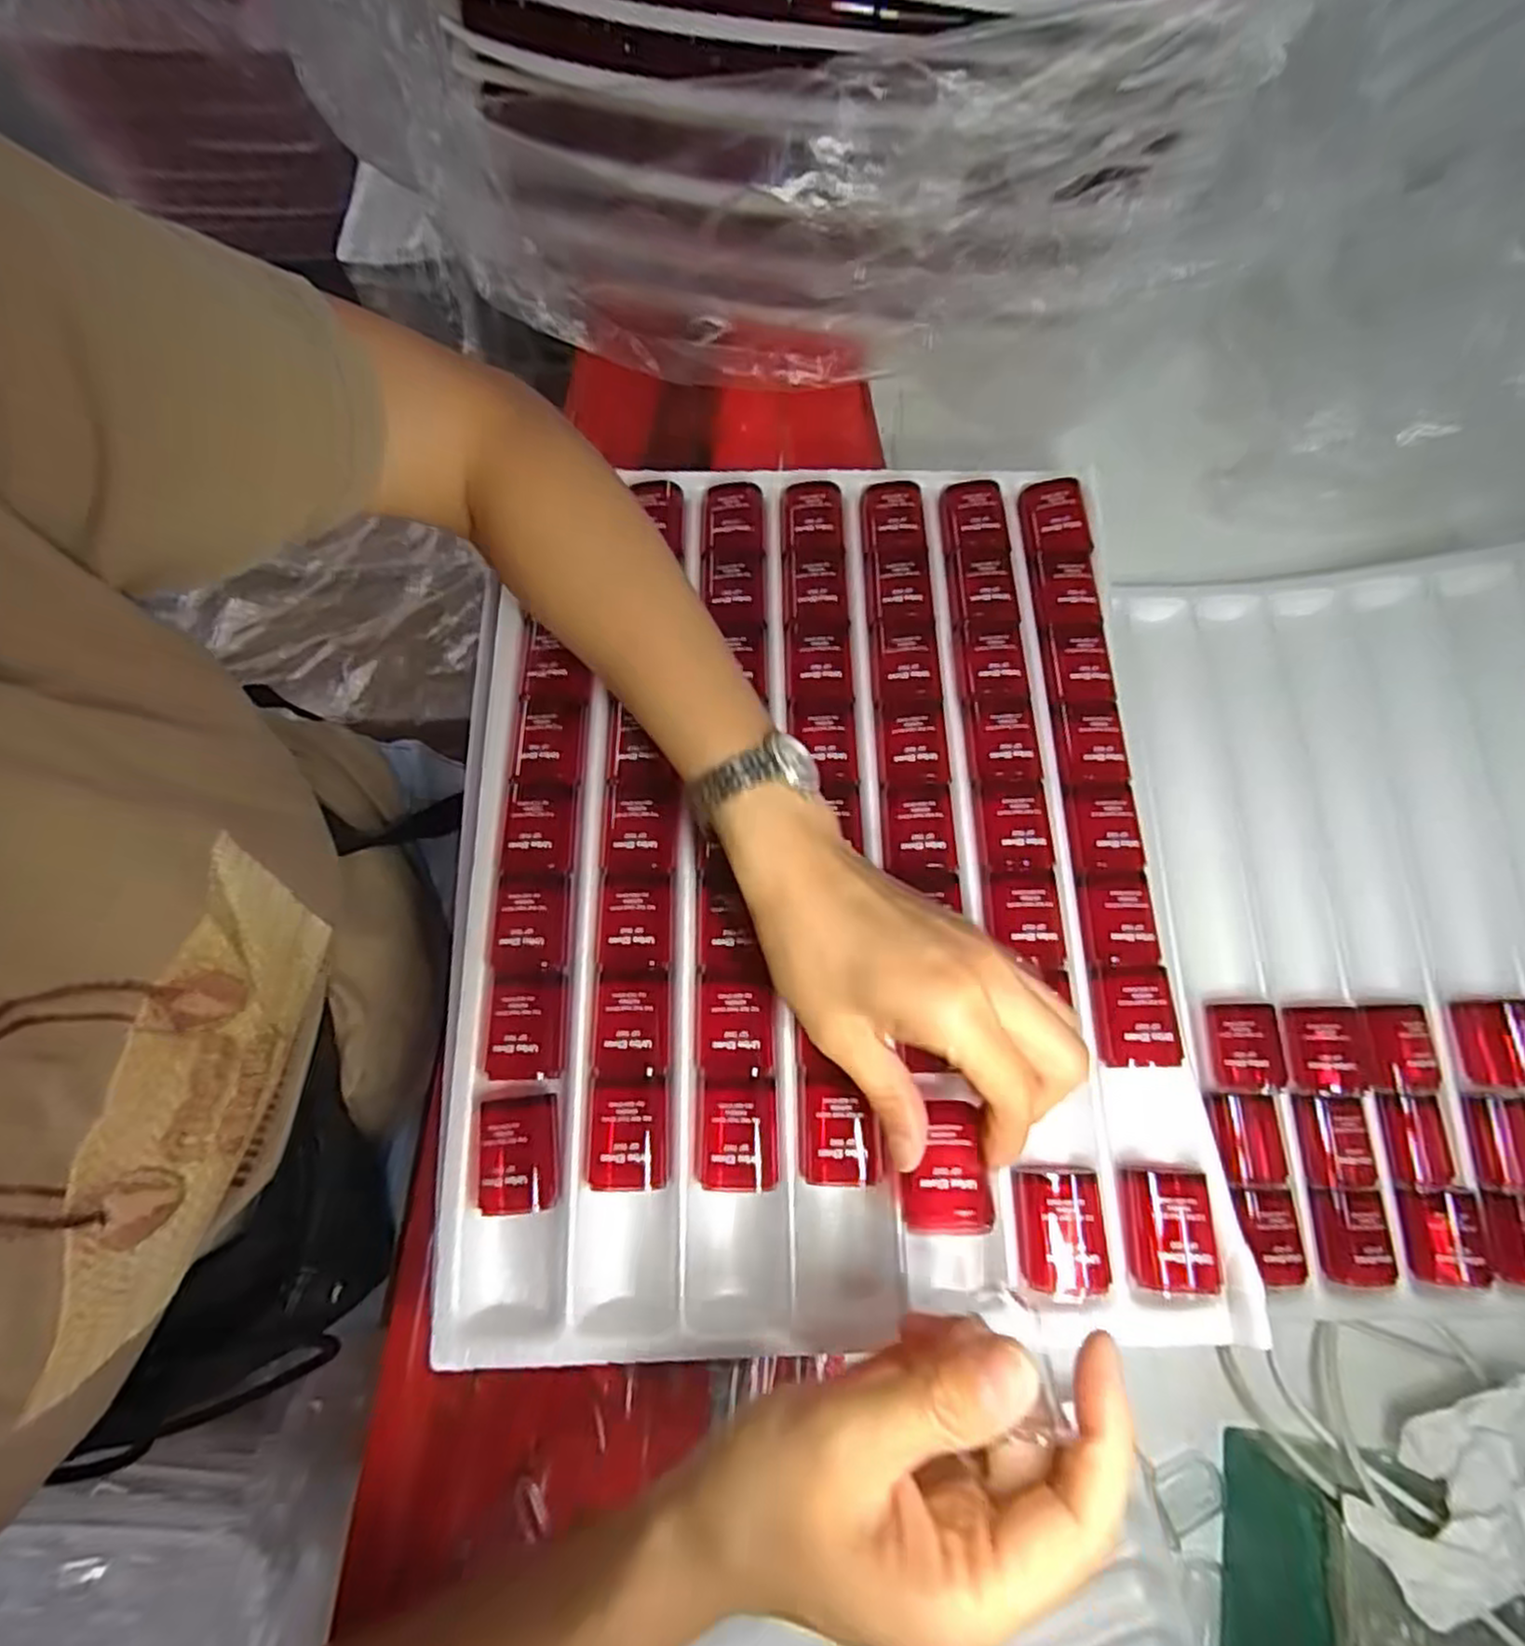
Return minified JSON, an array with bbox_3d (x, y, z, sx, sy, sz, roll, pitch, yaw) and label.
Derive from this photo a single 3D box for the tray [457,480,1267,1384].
[{"bbox_3d":[0.023,0.007,0.320,0.298,0.030,0.382,-2,74,-2],"label":"tray"}]

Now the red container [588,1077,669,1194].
[{"bbox_3d":[-0.050,0.119,0.284,0.029,0.014,0.040,2,74,-1],"label":"red container"}]

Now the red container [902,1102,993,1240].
[{"bbox_3d":[0.064,0.120,0.257,0.031,0.017,0.040,5,80,0],"label":"red container"}]

